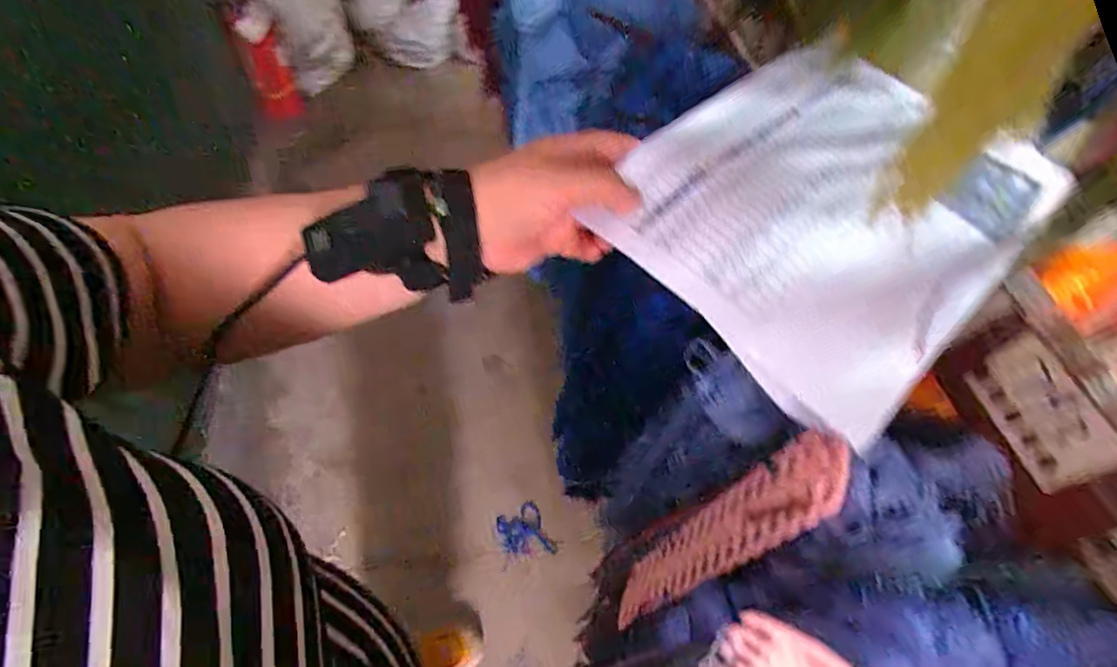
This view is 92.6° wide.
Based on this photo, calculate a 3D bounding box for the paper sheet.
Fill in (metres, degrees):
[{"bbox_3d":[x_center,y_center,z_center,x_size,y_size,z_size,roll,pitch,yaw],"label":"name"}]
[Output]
[{"bbox_3d":[0.177,-0.092,0.350,0.276,0.028,0.202,-39,68,-23],"label":"paper sheet"}]

